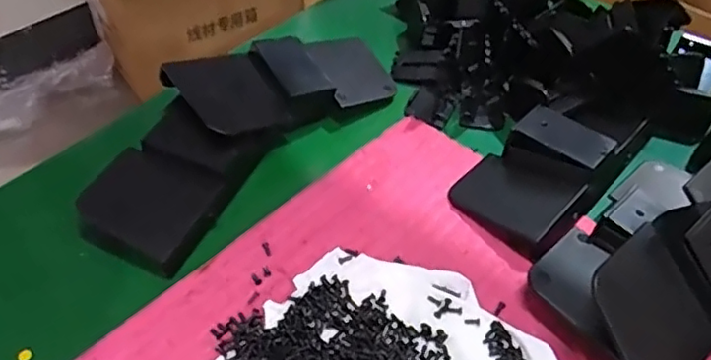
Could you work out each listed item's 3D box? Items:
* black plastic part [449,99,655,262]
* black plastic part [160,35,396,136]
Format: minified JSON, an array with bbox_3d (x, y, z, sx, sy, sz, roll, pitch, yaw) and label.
[{"bbox_3d":[0.133,-0.019,0.402,0.074,0.030,0.146,35,55,27],"label":"black plastic part"},{"bbox_3d":[-0.044,-0.071,0.442,0.159,0.042,0.075,-28,53,-25],"label":"black plastic part"}]

